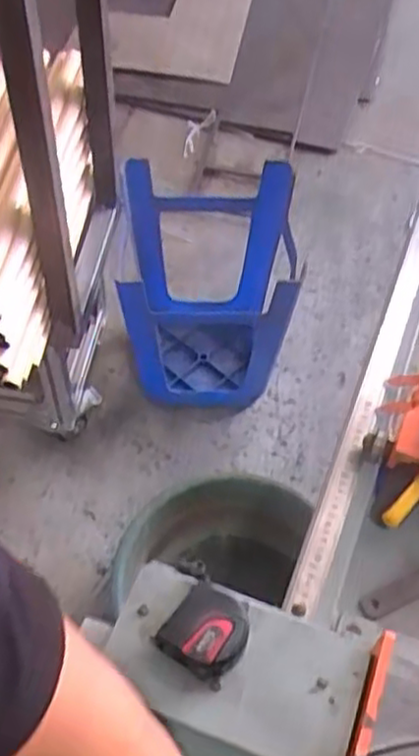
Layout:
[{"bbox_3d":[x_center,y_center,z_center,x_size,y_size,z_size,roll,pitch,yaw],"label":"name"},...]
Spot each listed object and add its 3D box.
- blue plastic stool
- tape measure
[{"bbox_3d":[-0.008,-0.171,1.534,0.320,0.422,0.360,3,55,-1],"label":"blue plastic stool"},{"bbox_3d":[-0.001,0.202,0.589,0.062,0.034,0.064,30,59,17],"label":"tape measure"}]

